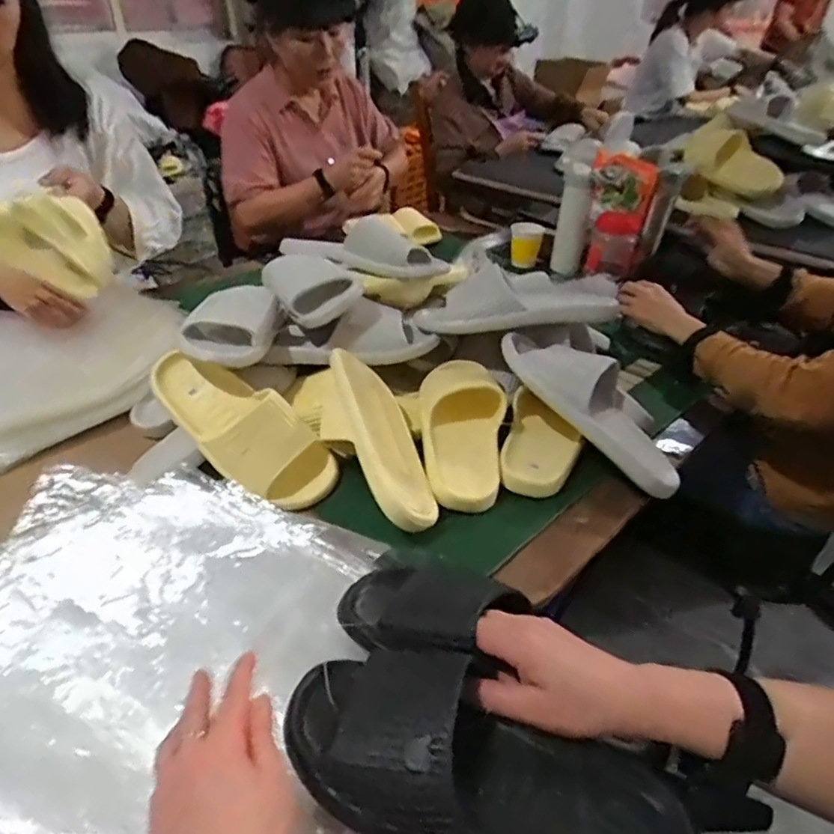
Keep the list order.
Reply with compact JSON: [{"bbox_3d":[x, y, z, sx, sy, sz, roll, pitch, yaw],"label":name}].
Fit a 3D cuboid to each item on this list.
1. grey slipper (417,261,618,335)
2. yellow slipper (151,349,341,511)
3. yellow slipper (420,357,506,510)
[{"bbox_3d":[0.136,-0.162,0.822,0.259,0.070,0.102,-4,36,-7],"label":"grey slipper"},{"bbox_3d":[-0.199,0.006,0.673,0.242,0.073,0.094,36,45,10],"label":"yellow slipper"},{"bbox_3d":[0.055,0.006,0.722,0.105,0.061,0.239,2,36,1],"label":"yellow slipper"}]

